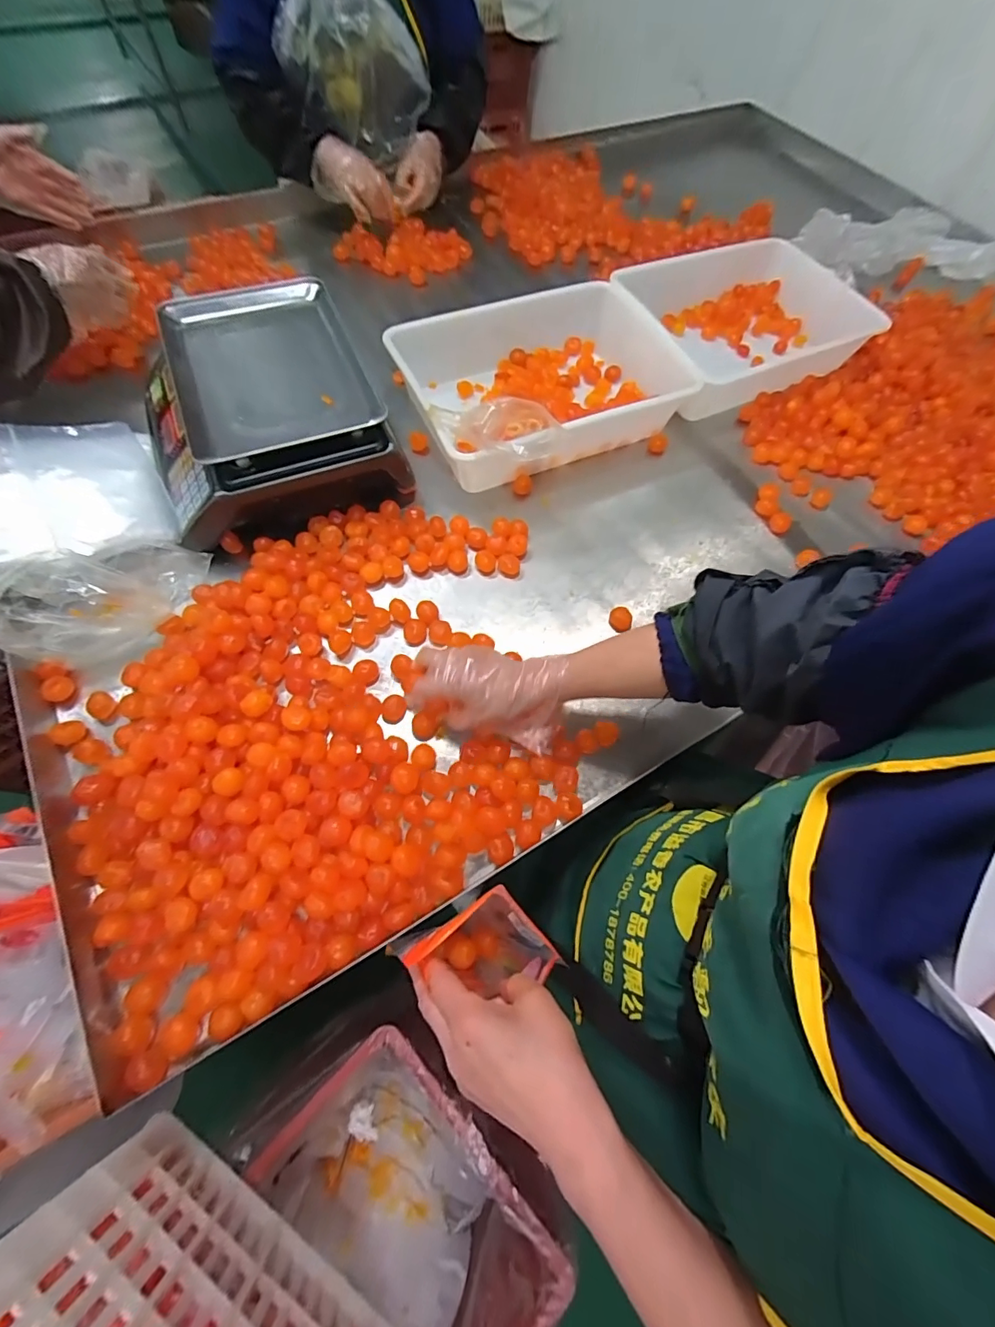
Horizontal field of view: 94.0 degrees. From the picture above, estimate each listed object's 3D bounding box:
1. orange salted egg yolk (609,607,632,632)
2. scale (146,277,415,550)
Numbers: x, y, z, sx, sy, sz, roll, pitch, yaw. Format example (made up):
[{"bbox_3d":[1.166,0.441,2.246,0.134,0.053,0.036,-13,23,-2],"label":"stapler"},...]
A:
[{"bbox_3d":[0.167,-0.059,0.635,0.030,0.023,0.032,1,66,-3],"label":"orange salted egg yolk"},{"bbox_3d":[-0.339,-0.354,0.662,0.311,0.131,0.338,-25,70,-14],"label":"scale"}]

